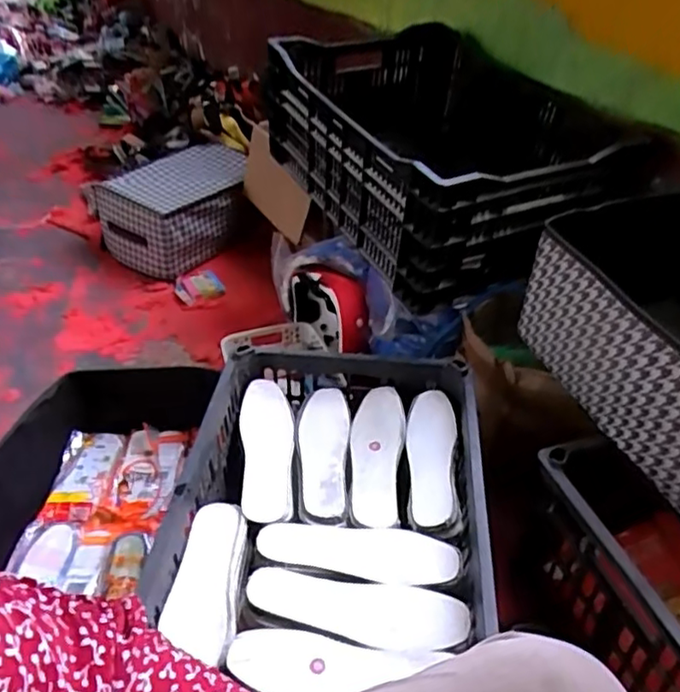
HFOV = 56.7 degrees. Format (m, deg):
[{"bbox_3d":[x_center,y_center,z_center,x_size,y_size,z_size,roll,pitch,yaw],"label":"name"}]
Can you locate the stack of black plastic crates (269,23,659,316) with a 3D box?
[{"bbox_3d":[0.157,-0.346,1.108,0.408,0.259,0.558,-18,38,-22],"label":"stack of black plastic crates"}]

